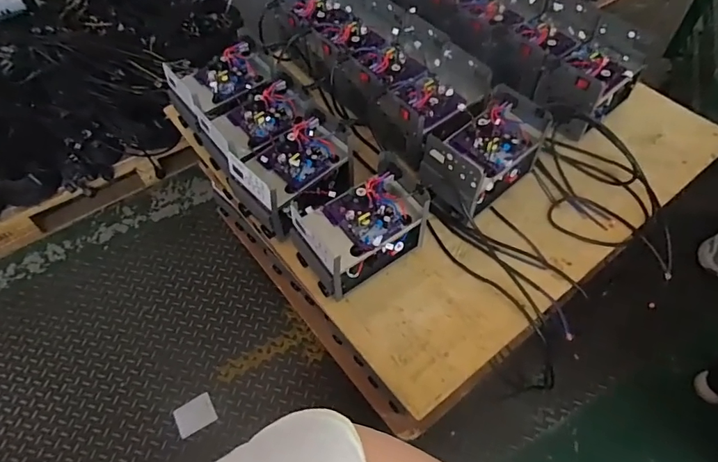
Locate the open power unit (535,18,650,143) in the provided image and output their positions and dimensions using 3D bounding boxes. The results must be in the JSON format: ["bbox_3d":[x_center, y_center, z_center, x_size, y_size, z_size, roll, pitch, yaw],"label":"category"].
[{"bbox_3d":[0.571,-0.380,1.171,0.176,0.158,0.284,39,67,24],"label":"open power unit"}]

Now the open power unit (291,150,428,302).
[{"bbox_3d":[0.003,0.002,0.973,0.258,0.159,0.159,-27,60,-13],"label":"open power unit"}]

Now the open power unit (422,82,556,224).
[{"bbox_3d":[0.284,-0.168,1.066,0.268,0.170,0.162,-41,64,-20],"label":"open power unit"}]

